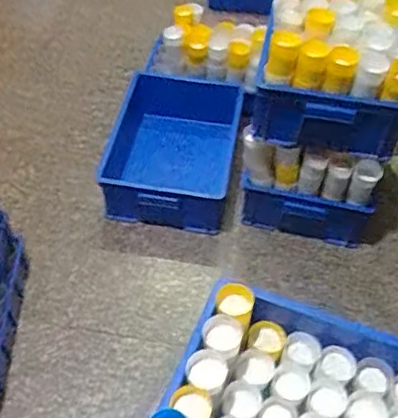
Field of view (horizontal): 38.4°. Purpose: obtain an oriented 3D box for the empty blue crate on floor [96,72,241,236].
[{"bbox_3d":[-0.089,-0.193,1.708,0.379,0.156,0.506,8,50,4],"label":"empty blue crate on floor"}]

